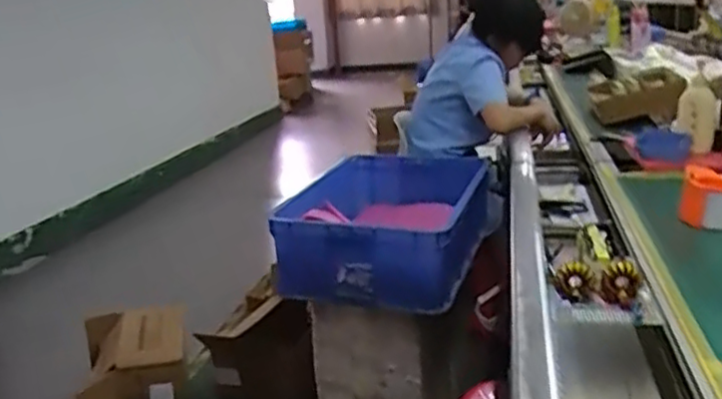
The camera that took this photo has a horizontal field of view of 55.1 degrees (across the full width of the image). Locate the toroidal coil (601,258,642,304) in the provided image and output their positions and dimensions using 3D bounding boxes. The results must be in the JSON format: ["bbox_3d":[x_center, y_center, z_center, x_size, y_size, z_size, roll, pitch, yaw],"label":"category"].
[{"bbox_3d":[0.331,0.104,0.879,0.048,0.049,0.021,2,18,21],"label":"toroidal coil"}]

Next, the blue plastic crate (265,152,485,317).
[{"bbox_3d":[0.073,0.038,1.728,0.453,0.195,0.685,0,17,16],"label":"blue plastic crate"}]

